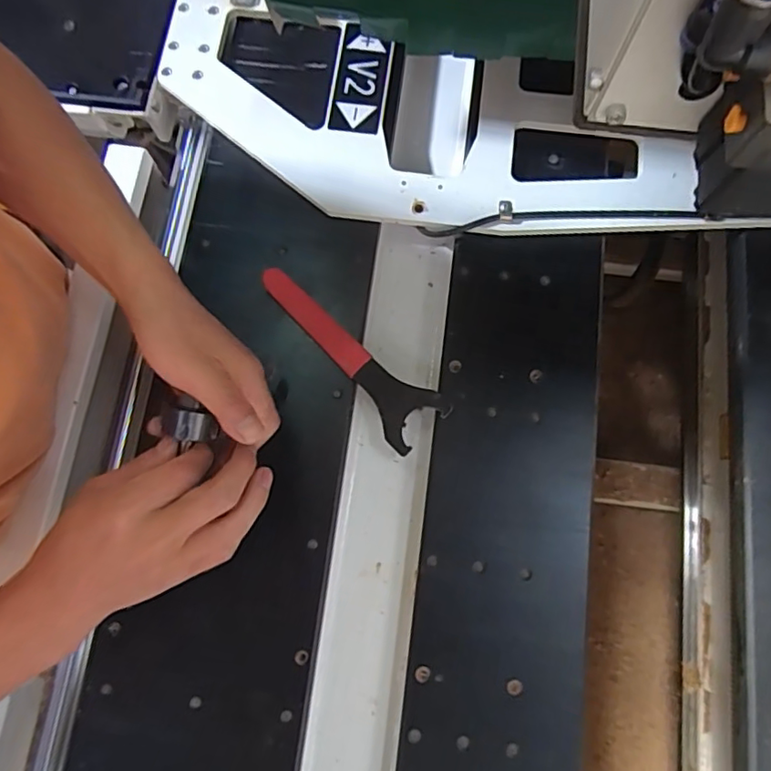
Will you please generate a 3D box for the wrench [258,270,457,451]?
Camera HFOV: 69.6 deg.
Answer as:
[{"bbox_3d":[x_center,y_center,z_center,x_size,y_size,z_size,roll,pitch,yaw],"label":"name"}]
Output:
[{"bbox_3d":[-0.038,-0.027,0.502,0.204,0.015,0.061,42,81,8],"label":"wrench"}]

